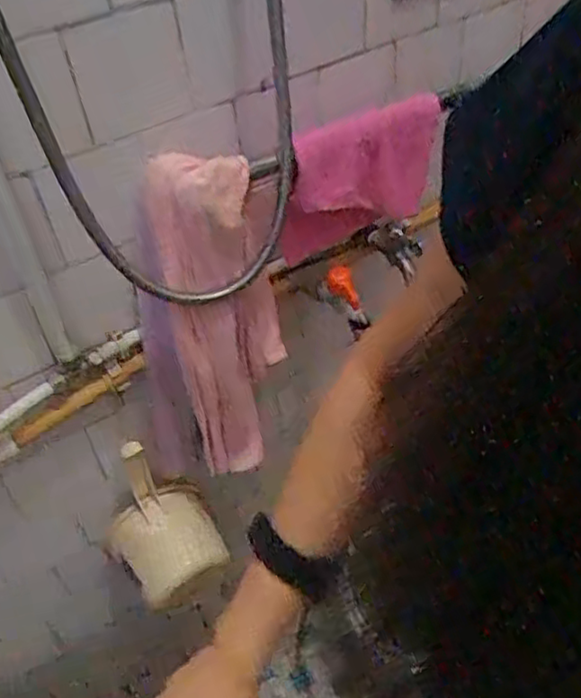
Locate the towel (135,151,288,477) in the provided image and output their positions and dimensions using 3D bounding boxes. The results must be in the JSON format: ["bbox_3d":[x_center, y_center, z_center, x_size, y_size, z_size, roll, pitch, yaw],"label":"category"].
[{"bbox_3d":[-0.100,-0.017,0.773,0.176,0.417,0.077,-13,45,-8],"label":"towel"}]

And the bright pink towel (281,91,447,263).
[{"bbox_3d":[0.073,-0.186,0.733,0.206,0.156,0.039,-28,48,-21],"label":"bright pink towel"}]

